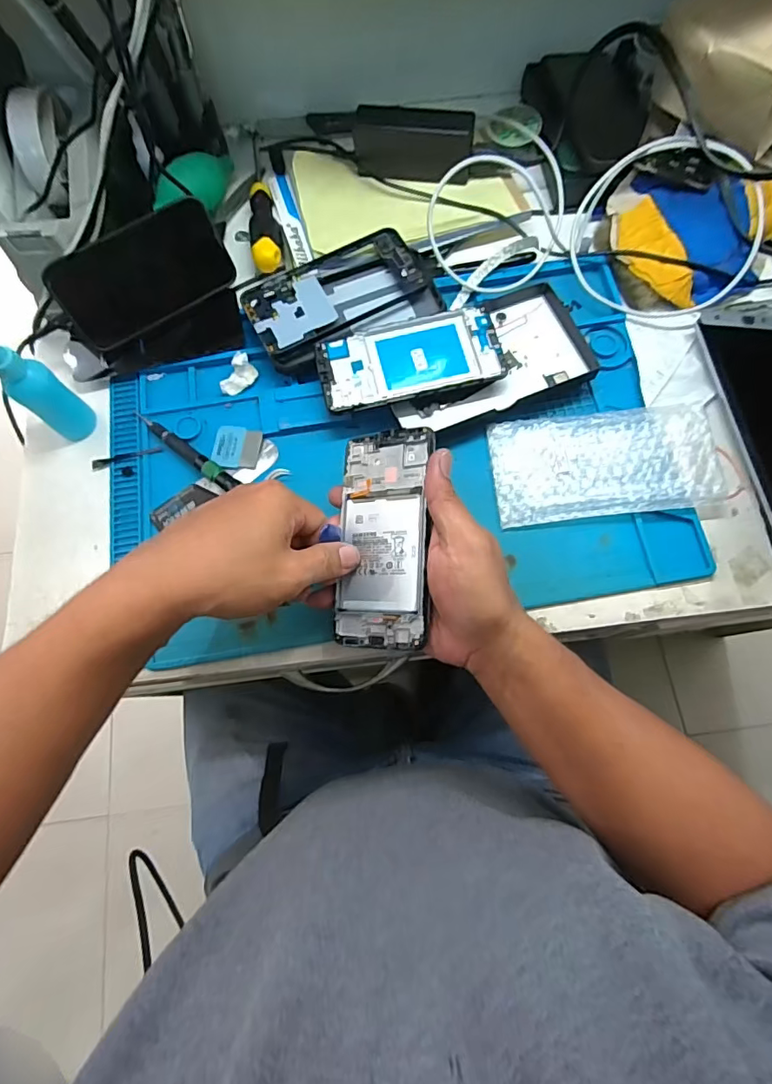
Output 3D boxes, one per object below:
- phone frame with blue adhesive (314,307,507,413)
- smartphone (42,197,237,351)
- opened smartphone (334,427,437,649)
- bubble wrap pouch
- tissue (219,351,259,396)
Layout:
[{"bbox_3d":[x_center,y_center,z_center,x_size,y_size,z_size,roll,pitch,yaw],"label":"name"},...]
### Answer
[{"bbox_3d":[0.020,-0.158,0.426,0.152,0.007,0.075,-14,73,-2],"label":"phone frame with blue adhesive"},{"bbox_3d":[-0.211,-0.235,0.442,0.144,0.074,0.010,-33,39,-11],"label":"smartphone"},{"bbox_3d":[-0.002,-0.004,0.358,0.070,0.006,0.155,-3,78,28],"label":"opened smartphone"},{"bbox_3d":[0.180,-0.065,0.413,0.178,0.011,0.089,-5,73,0],"label":"bubble wrap pouch"},{"bbox_3d":[-0.131,-0.149,0.448,0.021,0.015,0.038,26,76,9],"label":"tissue"}]

